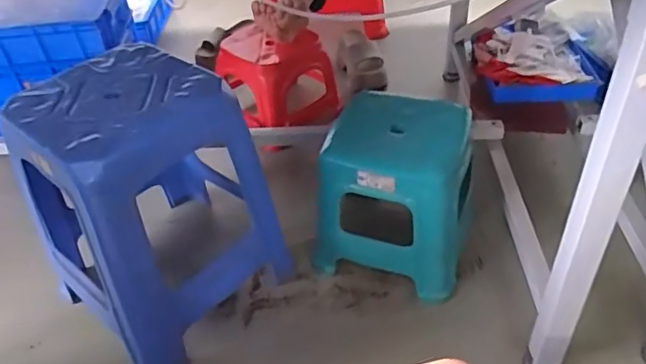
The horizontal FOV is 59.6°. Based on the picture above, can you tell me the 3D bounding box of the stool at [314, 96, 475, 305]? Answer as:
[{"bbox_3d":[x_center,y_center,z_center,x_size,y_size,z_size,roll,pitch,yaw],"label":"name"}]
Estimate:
[{"bbox_3d":[0.143,0.023,1.060,0.259,0.282,0.232,11,43,17],"label":"stool"}]

